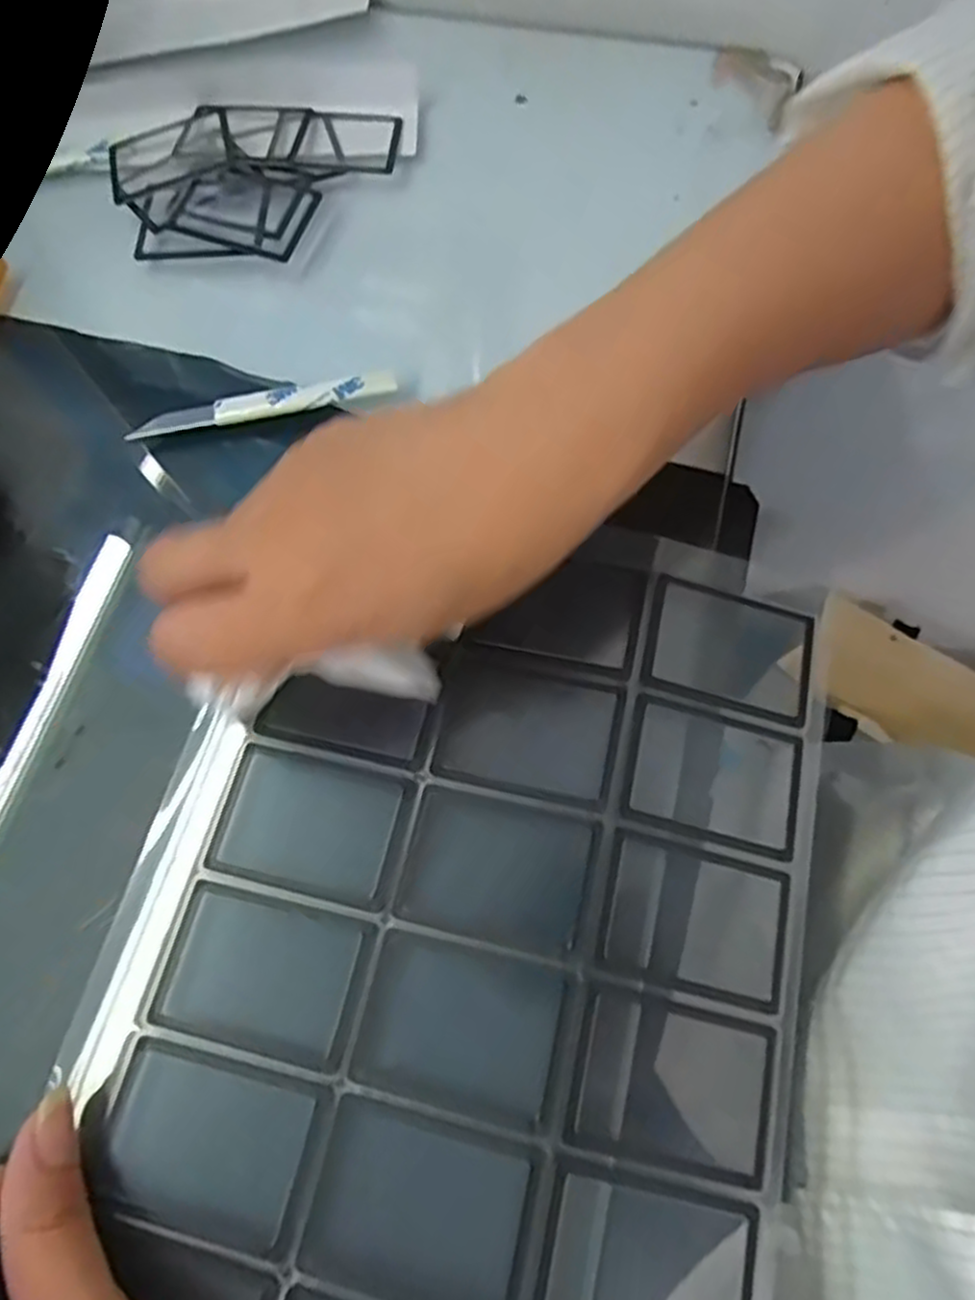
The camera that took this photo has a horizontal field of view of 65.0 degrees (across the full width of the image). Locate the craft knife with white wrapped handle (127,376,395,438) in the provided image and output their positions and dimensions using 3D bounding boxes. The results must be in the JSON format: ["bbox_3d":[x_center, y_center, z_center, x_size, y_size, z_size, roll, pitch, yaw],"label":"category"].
[{"bbox_3d":[-0.091,-0.101,0.314,0.108,0.004,0.011,-10,85,0],"label":"craft knife with white wrapped handle"}]

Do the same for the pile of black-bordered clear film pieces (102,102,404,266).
[{"bbox_3d":[-0.113,-0.224,0.365,0.134,0.012,0.097,2,68,3],"label":"pile of black-bordered clear film pieces"}]

